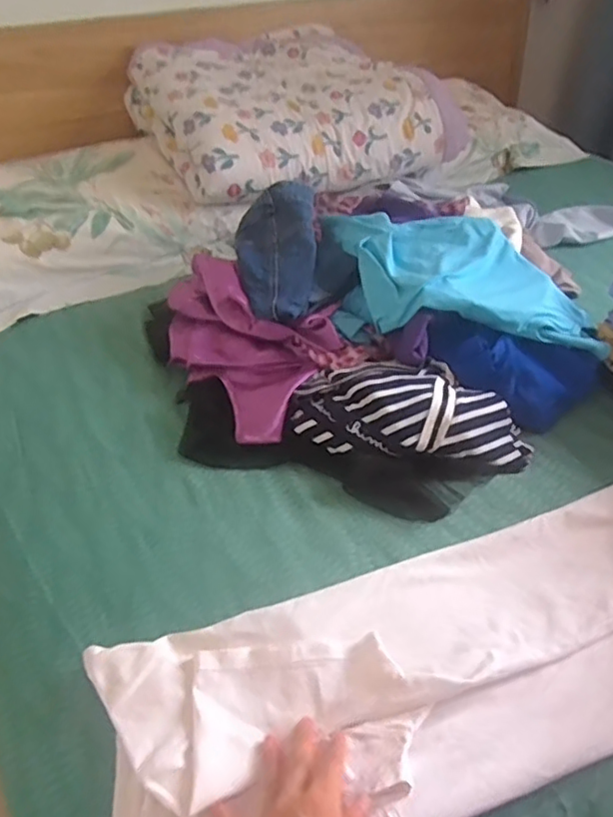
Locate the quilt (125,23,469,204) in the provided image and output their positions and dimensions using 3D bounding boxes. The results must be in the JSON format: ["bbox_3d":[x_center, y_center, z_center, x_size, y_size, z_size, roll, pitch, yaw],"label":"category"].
[{"bbox_3d":[-0.025,-0.605,1.188,0.553,0.154,0.427,-20,43,-21],"label":"quilt"}]

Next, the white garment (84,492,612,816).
[{"bbox_3d":[0.119,0.206,0.507,0.581,0.051,0.211,-15,43,-12],"label":"white garment"}]

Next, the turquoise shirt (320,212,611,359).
[{"bbox_3d":[0.193,-0.171,0.793,0.365,0.087,0.217,7,41,9],"label":"turquoise shirt"}]

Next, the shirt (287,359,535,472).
[{"bbox_3d":[0.118,0.007,0.699,0.269,0.069,0.128,1,41,3],"label":"shirt"}]

